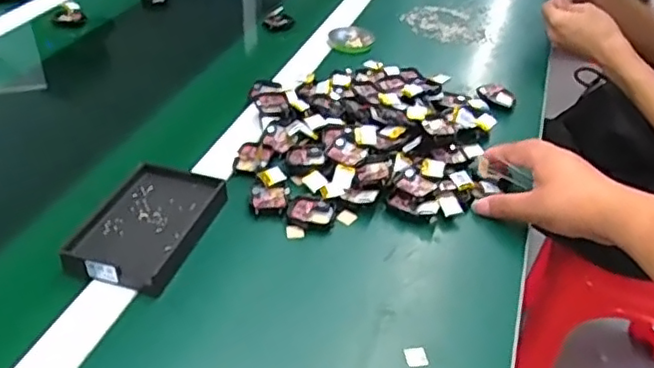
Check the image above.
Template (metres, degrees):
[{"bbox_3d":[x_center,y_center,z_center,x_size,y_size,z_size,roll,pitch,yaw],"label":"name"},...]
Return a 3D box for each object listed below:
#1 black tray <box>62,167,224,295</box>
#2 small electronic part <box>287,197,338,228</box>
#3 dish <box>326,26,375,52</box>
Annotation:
[{"bbox_3d":[-0.156,0.034,0.554,0.094,0.020,0.141,13,39,9],"label":"black tray"},{"bbox_3d":[-0.015,0.027,0.588,0.045,0.011,0.033,14,39,10],"label":"small electronic part"},{"bbox_3d":[0.035,-0.208,0.903,0.066,0.019,0.057,5,37,2],"label":"dish"}]

